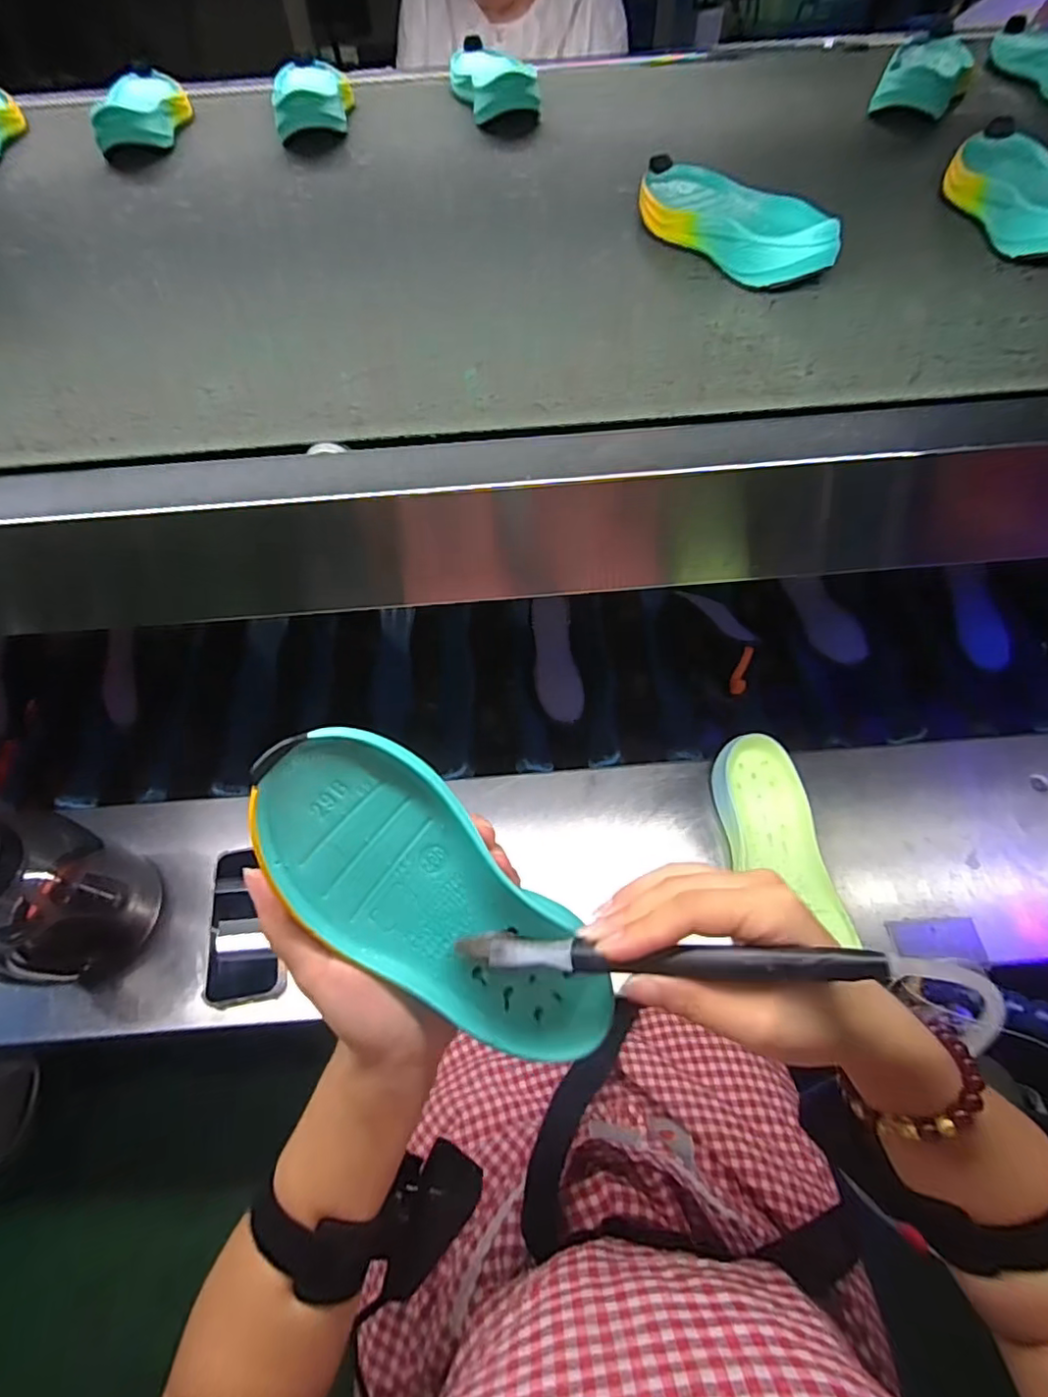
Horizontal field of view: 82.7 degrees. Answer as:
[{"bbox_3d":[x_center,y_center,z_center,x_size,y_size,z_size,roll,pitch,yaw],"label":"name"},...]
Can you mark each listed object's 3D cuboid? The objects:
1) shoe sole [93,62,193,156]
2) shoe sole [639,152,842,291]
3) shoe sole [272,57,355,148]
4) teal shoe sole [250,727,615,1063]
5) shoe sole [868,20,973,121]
[{"bbox_3d":[-0.419,-0.668,0.669,0.078,0.036,0.215,-9,58,-3],"label":"shoe sole"},{"bbox_3d":[0.155,-0.390,0.478,0.092,0.035,0.221,-17,59,-8],"label":"shoe sole"},{"bbox_3d":[-0.231,-0.678,0.666,0.083,0.044,0.202,-8,58,-2],"label":"shoe sole"},{"bbox_3d":[-0.033,0.102,0.270,0.076,0.032,0.212,-48,108,-21],"label":"teal shoe sole"},{"bbox_3d":[0.443,-0.688,0.652,0.090,0.042,0.235,22,62,15],"label":"shoe sole"}]

